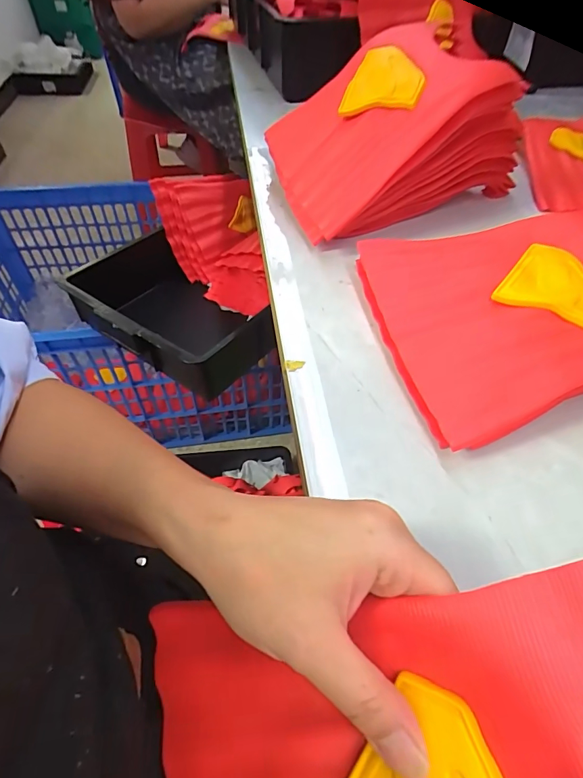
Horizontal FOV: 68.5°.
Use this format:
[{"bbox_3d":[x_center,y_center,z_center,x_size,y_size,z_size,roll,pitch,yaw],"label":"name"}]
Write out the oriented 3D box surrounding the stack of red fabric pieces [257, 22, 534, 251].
[{"bbox_3d":[0.099,-0.256,0.424,0.235,0.124,0.133,-26,55,-21],"label":"stack of red fabric pieces"}]

